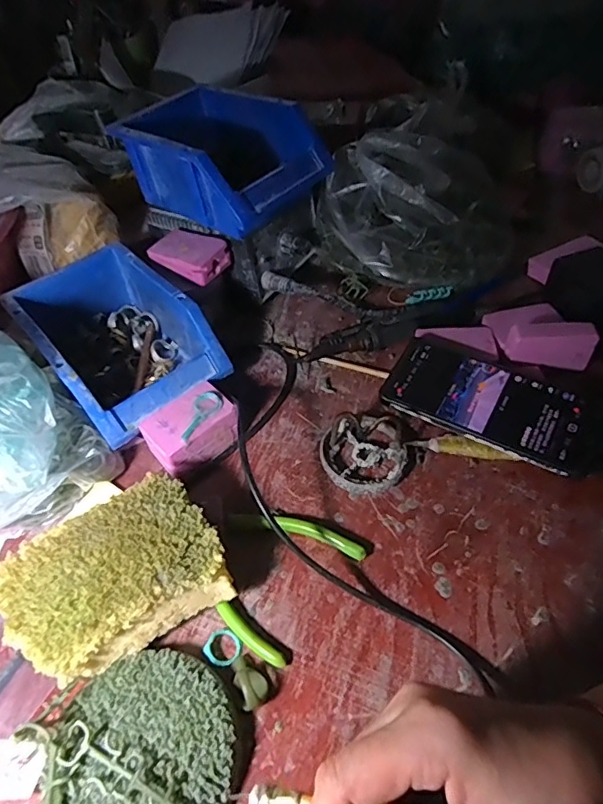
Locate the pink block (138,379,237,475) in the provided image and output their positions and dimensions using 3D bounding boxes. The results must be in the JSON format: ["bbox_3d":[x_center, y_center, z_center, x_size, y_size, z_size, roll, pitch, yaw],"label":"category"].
[{"bbox_3d":[-0.092,0.023,0.432,0.072,0.041,0.052,-38,56,-24],"label":"pink block"}]

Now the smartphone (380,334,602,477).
[{"bbox_3d":[0.153,-0.004,0.428,0.161,0.013,0.085,25,61,23],"label":"smartphone"}]

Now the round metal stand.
[{"bbox_3d":[0.050,0.039,0.420,0.067,0.019,0.070,-3,50,4],"label":"round metal stand"}]

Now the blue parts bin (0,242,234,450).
[{"bbox_3d":[-0.168,-0.054,0.478,0.122,0.079,0.187,-37,56,-22],"label":"blue parts bin"}]

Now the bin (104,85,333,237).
[{"bbox_3d":[-0.073,-0.230,0.497,0.170,0.072,0.121,33,60,26],"label":"bin"}]

